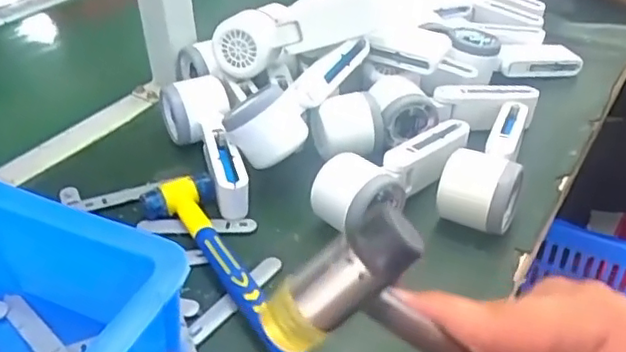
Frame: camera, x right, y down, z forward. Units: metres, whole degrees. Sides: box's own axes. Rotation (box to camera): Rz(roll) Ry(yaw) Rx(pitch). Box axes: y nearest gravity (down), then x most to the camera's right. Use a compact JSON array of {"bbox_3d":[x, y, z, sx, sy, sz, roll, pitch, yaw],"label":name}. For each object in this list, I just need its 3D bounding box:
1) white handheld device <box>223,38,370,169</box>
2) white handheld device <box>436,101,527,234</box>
[{"bbox_3d":[-0.009,-0.078,0.539,0.059,0.051,0.157,26,58,28],"label":"white handheld device"},{"bbox_3d":[0.157,-0.019,0.532,0.059,0.049,0.167,18,41,18],"label":"white handheld device"}]

